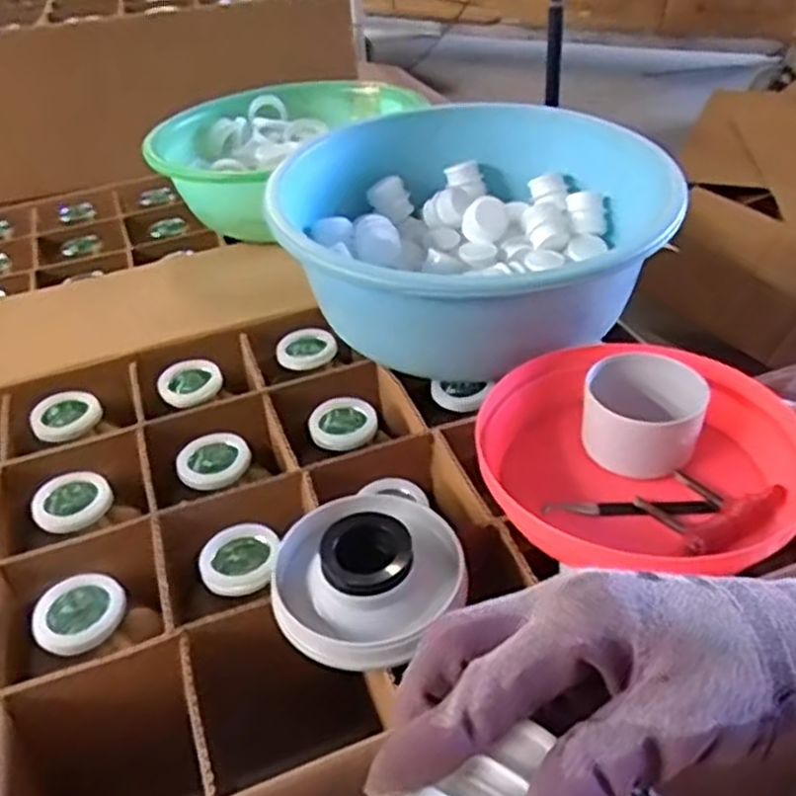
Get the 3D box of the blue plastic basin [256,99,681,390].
[{"bbox_3d":[0.080,-0.162,0.775,0.343,0.132,0.343,-3,37,2],"label":"blue plastic basin"}]

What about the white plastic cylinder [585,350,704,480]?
[{"bbox_3d":[0.190,0.011,0.612,0.090,0.054,0.090,12,40,20],"label":"white plastic cylinder"}]

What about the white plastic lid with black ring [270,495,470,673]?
[{"bbox_3d":[-0.021,0.113,0.523,0.121,0.050,0.134,29,49,36],"label":"white plastic lid with black ring"}]

